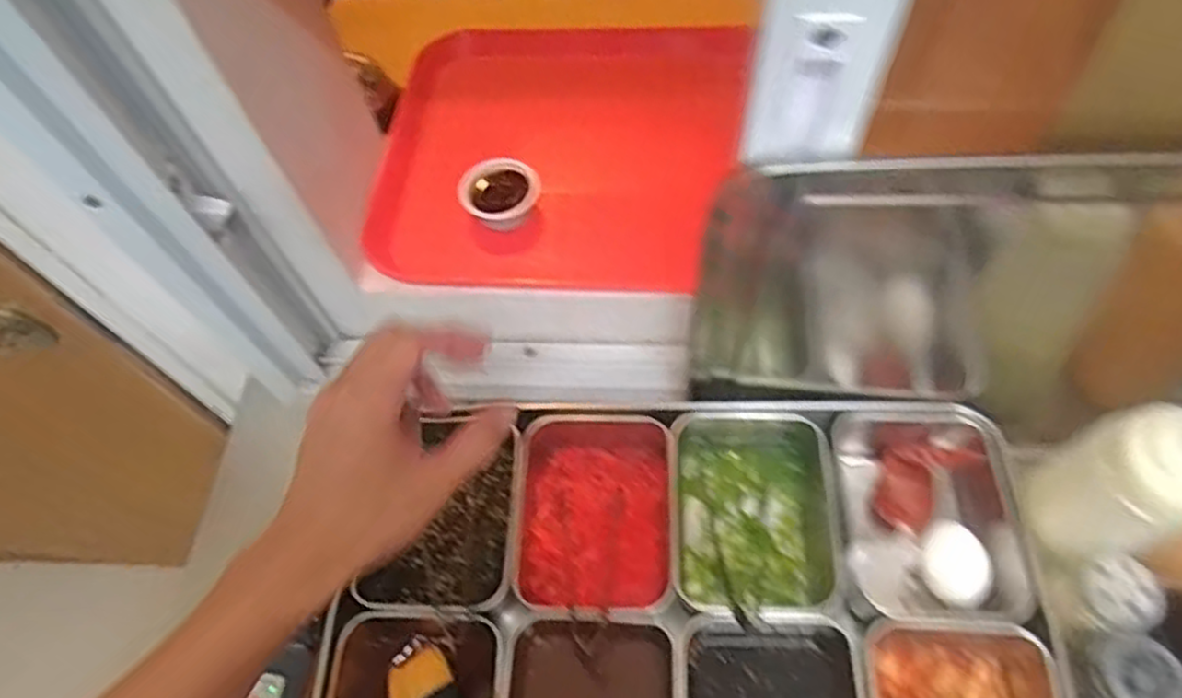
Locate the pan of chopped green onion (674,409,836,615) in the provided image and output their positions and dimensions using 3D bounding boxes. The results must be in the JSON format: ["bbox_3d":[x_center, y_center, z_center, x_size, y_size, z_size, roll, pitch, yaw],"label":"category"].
[{"bbox_3d":[0.113,0.116,0.517,0.107,0.061,0.140,0,62,4],"label":"pan of chopped green onion"}]

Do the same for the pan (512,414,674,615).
[{"bbox_3d":[0.003,0.116,0.522,0.105,0.060,0.141,1,62,5],"label":"pan"}]

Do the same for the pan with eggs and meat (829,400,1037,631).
[{"bbox_3d":[0.226,0.109,0.506,0.113,0.073,0.147,3,62,6],"label":"pan with eggs and meat"}]

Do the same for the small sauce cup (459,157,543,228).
[{"bbox_3d":[-0.067,-0.115,0.551,0.057,0.028,0.045,-10,61,-1],"label":"small sauce cup"}]

